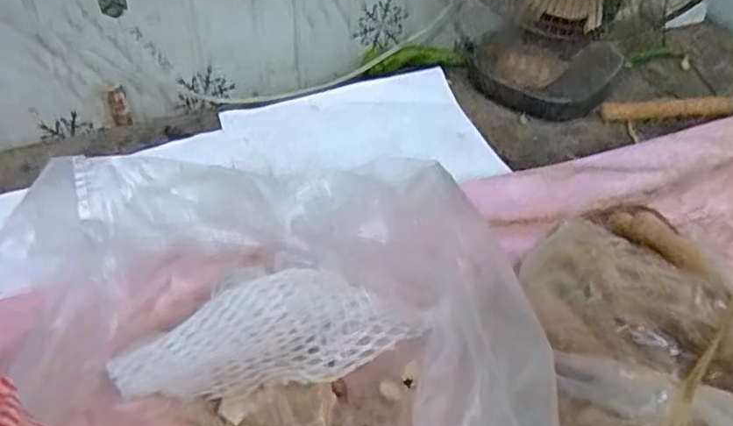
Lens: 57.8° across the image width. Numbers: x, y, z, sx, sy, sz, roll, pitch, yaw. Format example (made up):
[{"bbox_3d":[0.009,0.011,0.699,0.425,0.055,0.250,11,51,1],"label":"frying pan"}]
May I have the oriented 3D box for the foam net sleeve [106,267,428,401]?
[{"bbox_3d":[-0.080,0.108,0.577,0.247,0.081,0.099,-2,43,-3],"label":"foam net sleeve"}]

